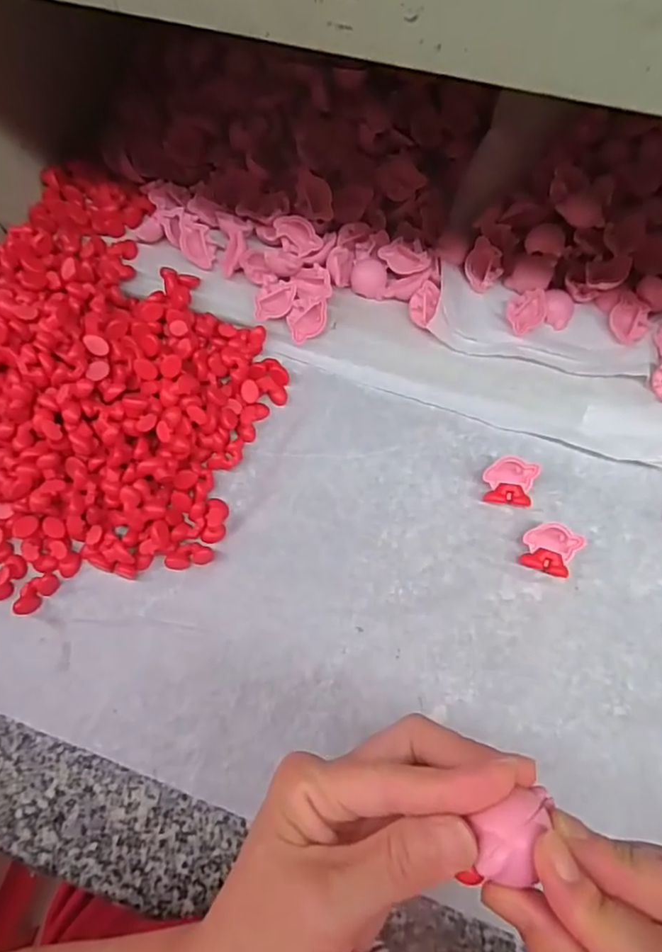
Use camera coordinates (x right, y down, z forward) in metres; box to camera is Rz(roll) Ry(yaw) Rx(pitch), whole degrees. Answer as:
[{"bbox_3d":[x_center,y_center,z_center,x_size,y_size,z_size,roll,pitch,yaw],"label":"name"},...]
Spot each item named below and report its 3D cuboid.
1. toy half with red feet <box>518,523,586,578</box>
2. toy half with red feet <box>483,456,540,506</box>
[{"bbox_3d":[0.147,0.049,0.379,0.035,0.012,0.035,-1,78,4],"label":"toy half with red feet"},{"bbox_3d":[0.125,0.004,0.396,0.035,0.016,0.032,9,70,3],"label":"toy half with red feet"}]

